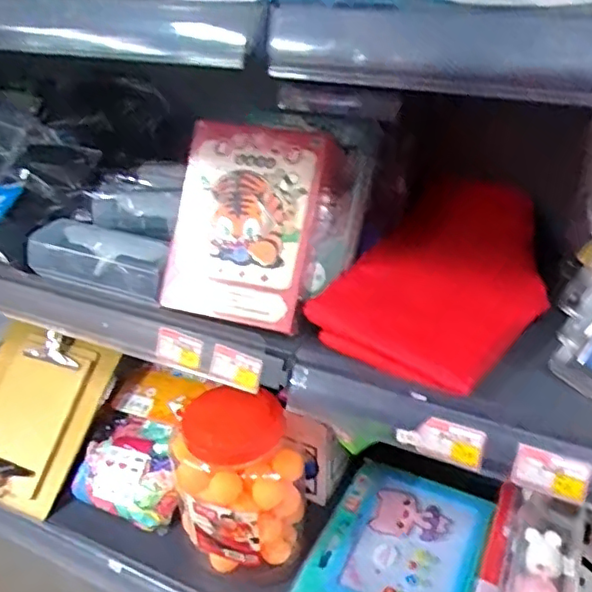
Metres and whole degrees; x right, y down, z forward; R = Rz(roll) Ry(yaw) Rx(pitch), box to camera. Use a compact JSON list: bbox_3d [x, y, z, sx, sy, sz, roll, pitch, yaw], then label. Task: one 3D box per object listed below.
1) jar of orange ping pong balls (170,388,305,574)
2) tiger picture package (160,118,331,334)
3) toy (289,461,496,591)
[{"bbox_3d":[-0.074,0.215,0.773,0.140,0.220,0.135,-2,34,2],"label":"jar of orange ping pong balls"},{"bbox_3d":[-0.053,-0.066,0.577,0.136,0.178,0.022,12,0,21],"label":"tiger picture package"},{"bbox_3d":[0.122,0.342,0.780,0.207,0.037,0.305,14,35,23],"label":"toy"}]

